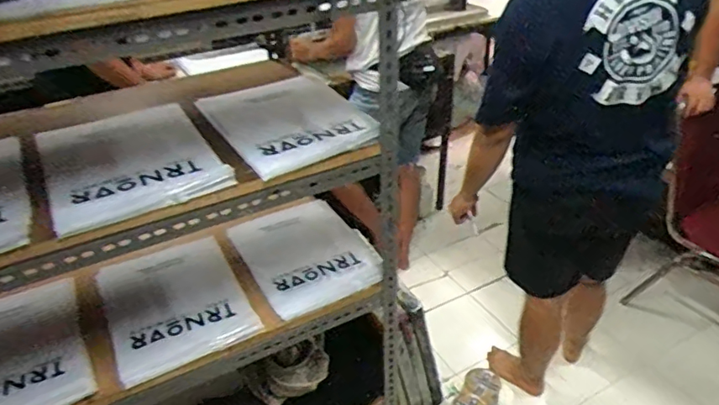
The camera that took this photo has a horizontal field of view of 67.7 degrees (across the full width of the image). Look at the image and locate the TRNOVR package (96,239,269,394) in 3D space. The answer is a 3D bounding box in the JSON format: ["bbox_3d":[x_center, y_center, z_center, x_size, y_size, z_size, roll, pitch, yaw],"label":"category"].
[{"bbox_3d":[-0.367,0.193,1.064,0.259,0.040,0.328,-19,33,-23],"label":"TRNOVR package"}]

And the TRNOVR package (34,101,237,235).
[{"bbox_3d":[-0.384,-0.074,0.893,0.253,0.039,0.350,-20,34,-25],"label":"TRNOVR package"}]

